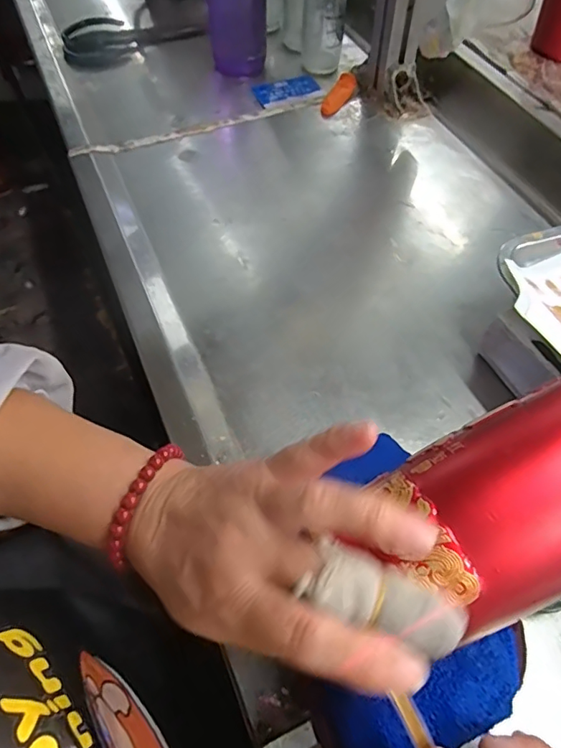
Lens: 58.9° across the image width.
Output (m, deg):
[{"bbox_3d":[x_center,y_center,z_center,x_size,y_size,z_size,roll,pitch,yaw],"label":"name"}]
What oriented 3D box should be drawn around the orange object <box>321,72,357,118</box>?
[{"bbox_3d":[0.072,-0.345,0.619,0.055,0.022,0.013,-47,58,24],"label":"orange object"}]

